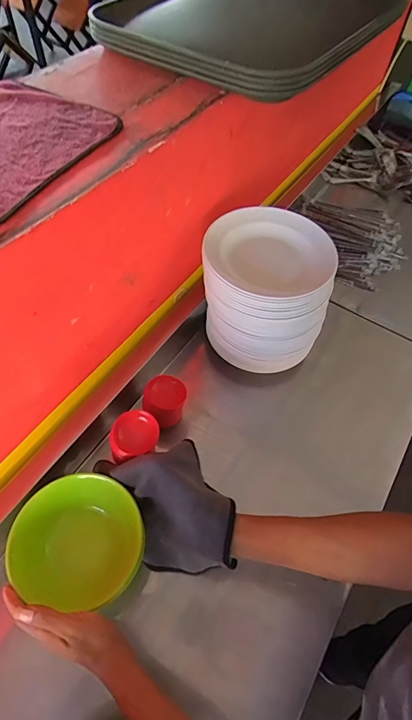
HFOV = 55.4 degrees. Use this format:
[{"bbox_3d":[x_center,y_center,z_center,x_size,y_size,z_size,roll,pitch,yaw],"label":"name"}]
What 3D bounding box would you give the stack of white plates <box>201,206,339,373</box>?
[{"bbox_3d":[0.104,-0.130,0.739,0.215,0.209,0.218,2,57,-2],"label":"stack of white plates"}]

